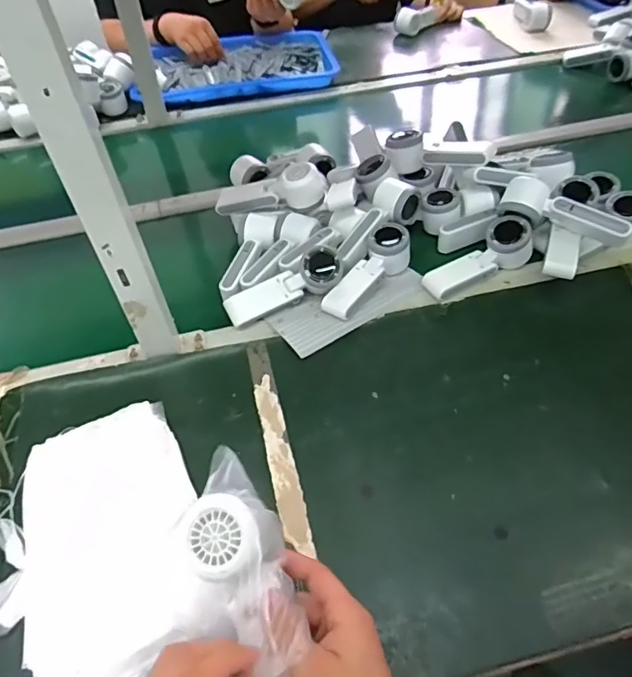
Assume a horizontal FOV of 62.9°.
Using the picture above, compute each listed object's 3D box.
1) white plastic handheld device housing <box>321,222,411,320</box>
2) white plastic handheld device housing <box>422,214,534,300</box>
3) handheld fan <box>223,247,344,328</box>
[{"bbox_3d":[0.077,-0.098,0.707,0.059,0.045,0.181,25,56,23],"label":"white plastic handheld device housing"},{"bbox_3d":[0.218,-0.111,0.707,0.156,0.060,0.061,-23,52,-15],"label":"white plastic handheld device housing"},{"bbox_3d":[-0.041,-0.073,0.685,0.168,0.057,0.049,-18,51,-11],"label":"handheld fan"}]

